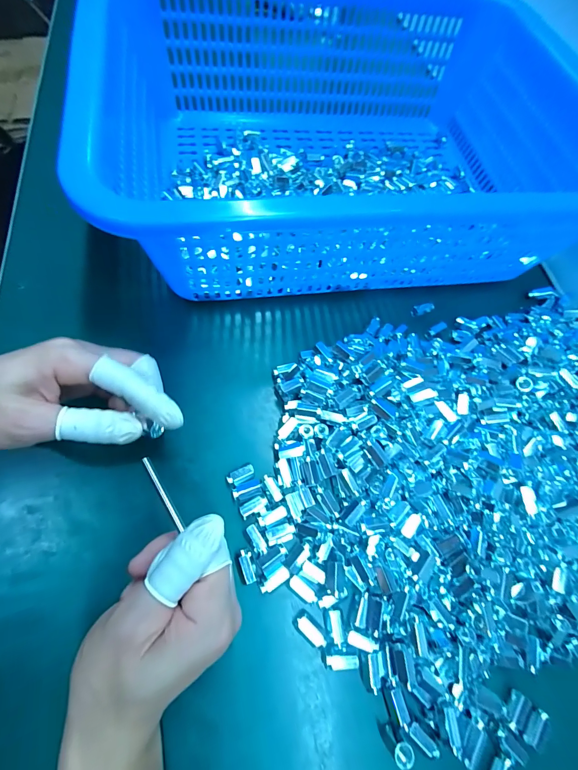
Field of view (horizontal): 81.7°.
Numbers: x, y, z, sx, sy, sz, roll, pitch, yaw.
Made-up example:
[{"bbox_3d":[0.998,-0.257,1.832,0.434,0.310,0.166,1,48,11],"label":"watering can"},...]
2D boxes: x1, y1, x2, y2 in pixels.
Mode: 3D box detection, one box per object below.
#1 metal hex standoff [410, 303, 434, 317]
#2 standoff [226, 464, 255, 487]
[{"bbox_3d":[0.138,-0.078,0.345,0.024,0.006,0.009,-13,69,-12],"label":"metal hex standoff"},{"bbox_3d":[-0.037,0.070,0.258,0.021,0.009,0.010,-22,71,-15],"label":"standoff"}]

